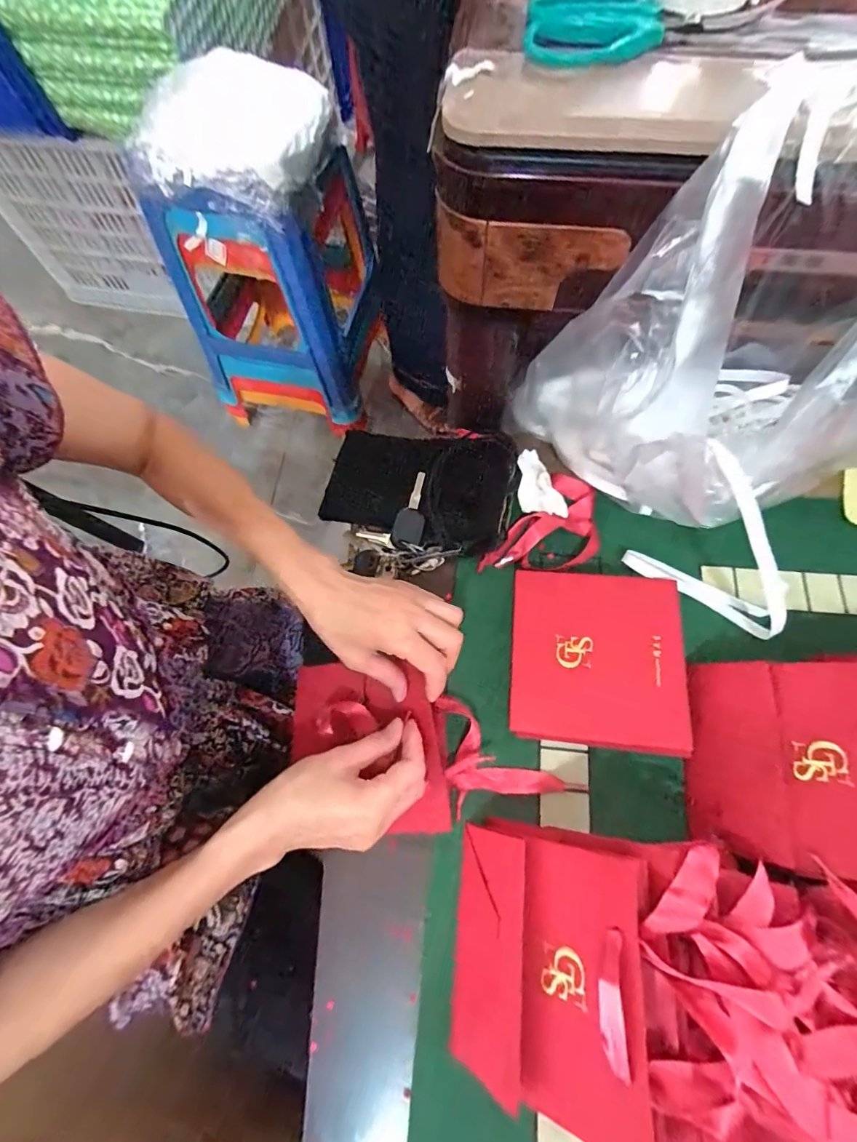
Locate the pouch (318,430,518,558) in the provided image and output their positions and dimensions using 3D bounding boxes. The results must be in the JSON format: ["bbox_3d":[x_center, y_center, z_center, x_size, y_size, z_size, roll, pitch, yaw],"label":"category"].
[{"bbox_3d":[-0.015,-0.088,0.463,0.187,0.022,0.113,14,97,13],"label":"pouch"}]

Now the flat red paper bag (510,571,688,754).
[{"bbox_3d":[0.141,0.075,0.393,0.135,0.029,0.141,4,70,4],"label":"flat red paper bag"}]

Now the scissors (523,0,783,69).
[{"bbox_3d":[0.137,-0.344,0.290,0.148,0.017,0.061,7,70,6],"label":"scissors"}]

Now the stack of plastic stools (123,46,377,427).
[{"bbox_3d":[-0.291,-0.578,0.877,0.338,0.464,0.276,13,71,7],"label":"stack of plastic stools"}]

